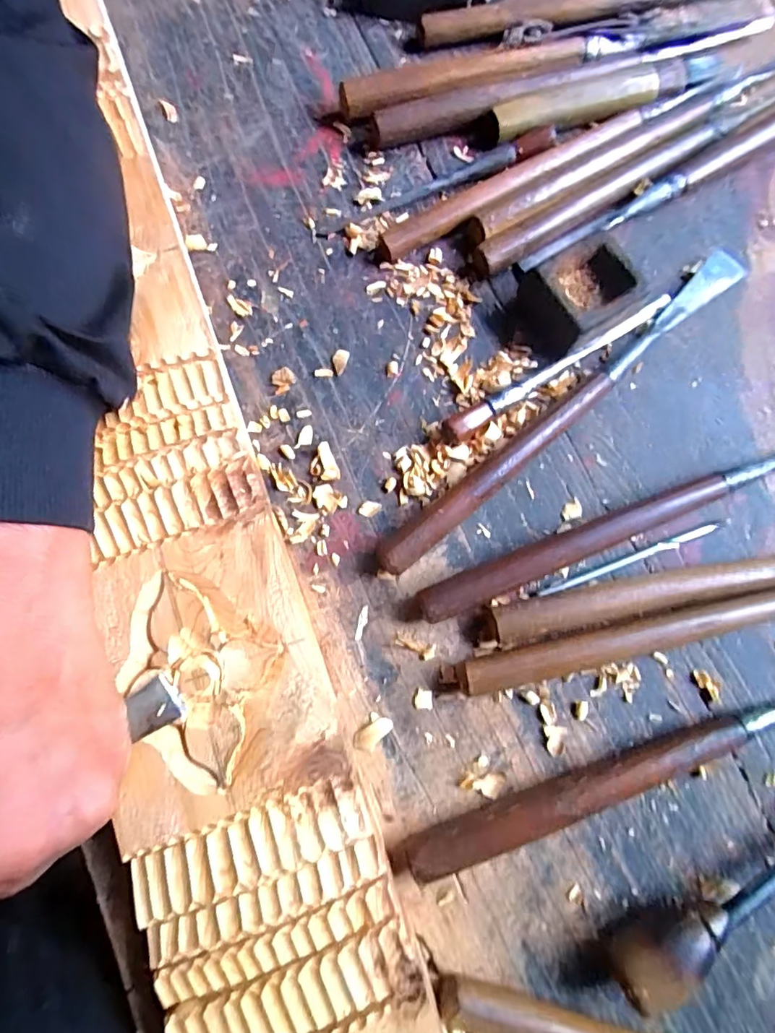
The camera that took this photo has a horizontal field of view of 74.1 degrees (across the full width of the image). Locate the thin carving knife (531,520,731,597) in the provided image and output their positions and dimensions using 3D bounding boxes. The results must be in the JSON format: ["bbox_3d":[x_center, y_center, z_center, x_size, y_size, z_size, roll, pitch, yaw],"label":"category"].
[{"bbox_3d":[0.124,0.021,0.259,0.107,0.004,0.005,-20,81,-4],"label":"thin carving knife"}]

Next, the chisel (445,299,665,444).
[{"bbox_3d":[0.093,-0.082,0.271,0.150,0.014,0.011,-33,82,-6],"label":"chisel"}]

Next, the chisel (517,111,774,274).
[{"bbox_3d":[0.190,-0.207,0.293,0.262,0.017,0.015,-29,81,-5],"label":"chisel"}]

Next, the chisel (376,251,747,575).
[{"bbox_3d":[0.096,-0.061,0.266,0.260,0.021,0.021,-41,83,-7],"label":"chisel"}]

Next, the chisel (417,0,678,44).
[{"bbox_3d":[0.144,-0.319,0.316,0.248,0.011,0.024,-12,80,-3],"label":"chisel"}]

